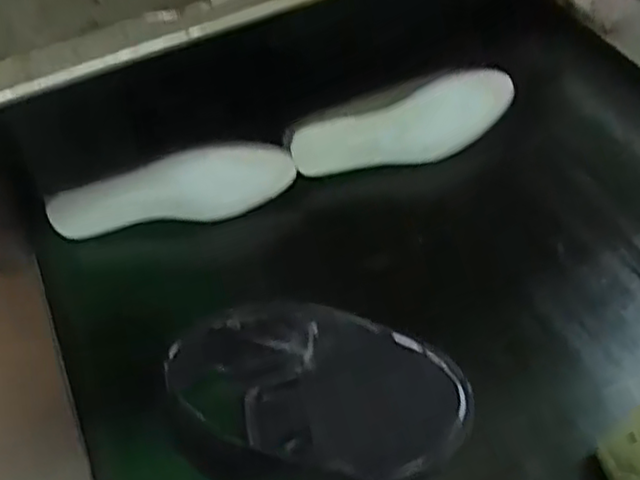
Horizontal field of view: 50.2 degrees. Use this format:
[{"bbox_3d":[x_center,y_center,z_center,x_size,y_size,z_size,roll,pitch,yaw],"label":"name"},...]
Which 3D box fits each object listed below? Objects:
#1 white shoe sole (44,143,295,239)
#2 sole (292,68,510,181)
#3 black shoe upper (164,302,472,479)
[{"bbox_3d":[-0.166,-0.057,0.765,0.269,0.085,0.025,-10,37,-5],"label":"white shoe sole"},{"bbox_3d":[0.103,-0.125,0.804,0.263,0.095,0.029,-23,36,0],"label":"sole"},{"bbox_3d":[-0.002,0.134,0.616,0.274,0.061,0.163,-2,51,4],"label":"black shoe upper"}]

